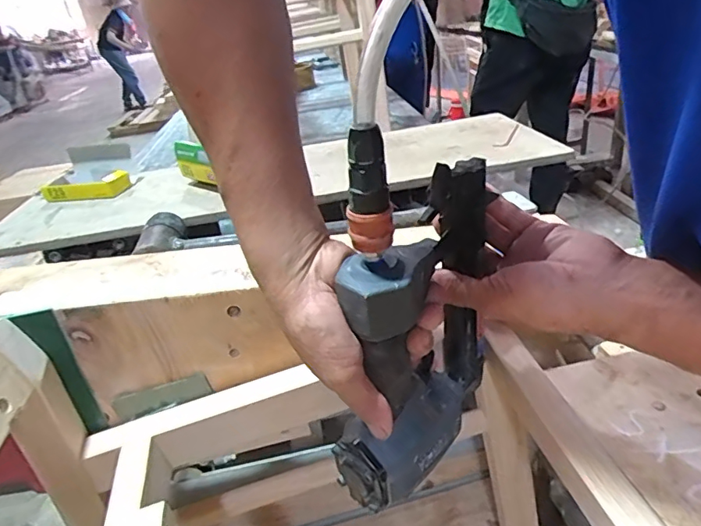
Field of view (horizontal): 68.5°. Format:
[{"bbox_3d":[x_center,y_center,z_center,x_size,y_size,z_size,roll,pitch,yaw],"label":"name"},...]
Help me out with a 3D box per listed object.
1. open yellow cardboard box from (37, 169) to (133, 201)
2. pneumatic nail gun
[{"bbox_3d":[-0.416,-0.127,0.817,0.123,0.033,0.073,-1,29,12],"label":"open yellow cardboard box"},{"bbox_3d":[0.045,0.051,0.386,0.058,0.214,0.148,15,35,35],"label":"pneumatic nail gun"}]

